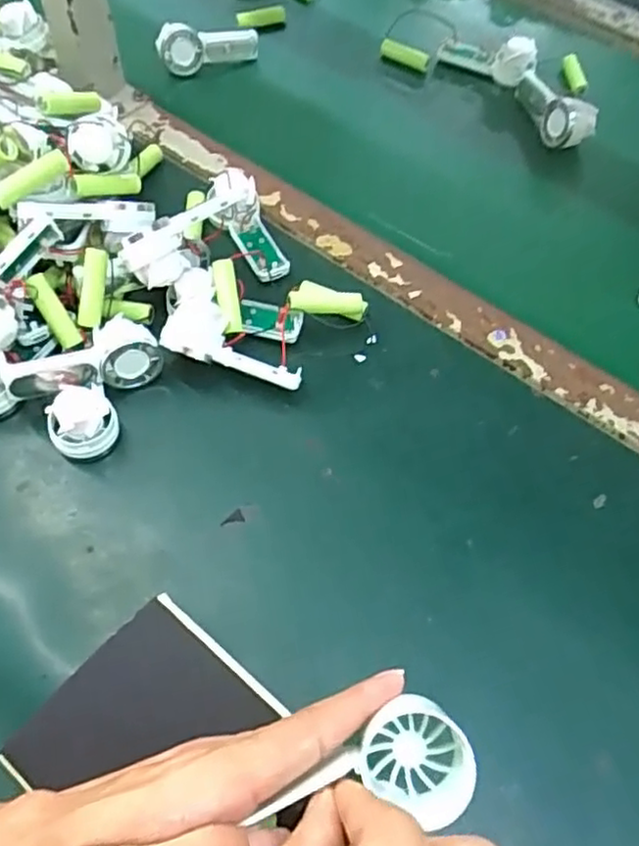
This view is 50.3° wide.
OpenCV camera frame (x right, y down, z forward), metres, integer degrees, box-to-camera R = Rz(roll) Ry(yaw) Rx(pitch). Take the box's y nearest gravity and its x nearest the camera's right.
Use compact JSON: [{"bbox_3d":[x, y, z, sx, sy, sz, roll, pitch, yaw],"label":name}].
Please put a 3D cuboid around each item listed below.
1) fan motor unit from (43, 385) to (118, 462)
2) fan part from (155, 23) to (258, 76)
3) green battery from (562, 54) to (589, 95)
[{"bbox_3d":[-0.143,0.002,0.412,0.039,0.039,0.033,-25,64,-18],"label":"fan motor unit"},{"bbox_3d":[-0.100,-0.351,0.625,0.092,0.038,0.026,-24,64,-17],"label":"fan part"},{"bbox_3d":[0.231,-0.318,0.617,0.012,0.014,0.039,-16,80,-13],"label":"green battery"}]

